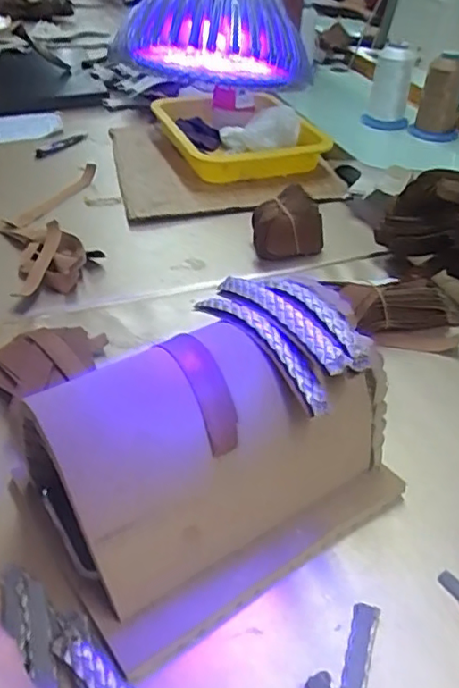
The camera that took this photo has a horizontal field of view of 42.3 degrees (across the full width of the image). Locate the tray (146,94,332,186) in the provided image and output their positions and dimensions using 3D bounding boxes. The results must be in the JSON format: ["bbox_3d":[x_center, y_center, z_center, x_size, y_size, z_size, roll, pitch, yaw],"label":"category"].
[{"bbox_3d":[0.013,-0.289,0.821,0.166,0.051,0.245,-15,42,-18],"label":"tray"}]

